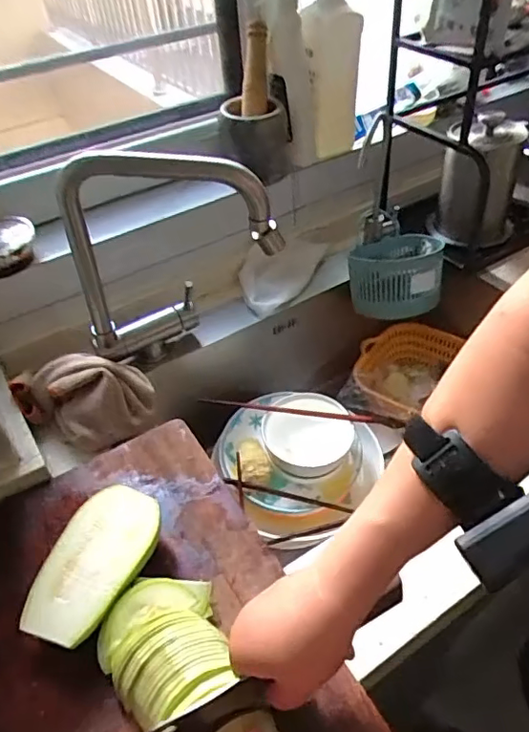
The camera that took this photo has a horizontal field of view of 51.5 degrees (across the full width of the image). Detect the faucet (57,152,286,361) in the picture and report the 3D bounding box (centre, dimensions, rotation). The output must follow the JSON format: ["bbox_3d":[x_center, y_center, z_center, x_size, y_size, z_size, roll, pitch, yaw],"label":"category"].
[{"bbox_3d":[-0.105,-0.109,0.631,0.200,0.297,0.142,27,52,30],"label":"faucet"}]

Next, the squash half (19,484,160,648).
[{"bbox_3d":[-0.156,0.188,0.517,0.086,0.043,0.144,18,48,23],"label":"squash half"}]

